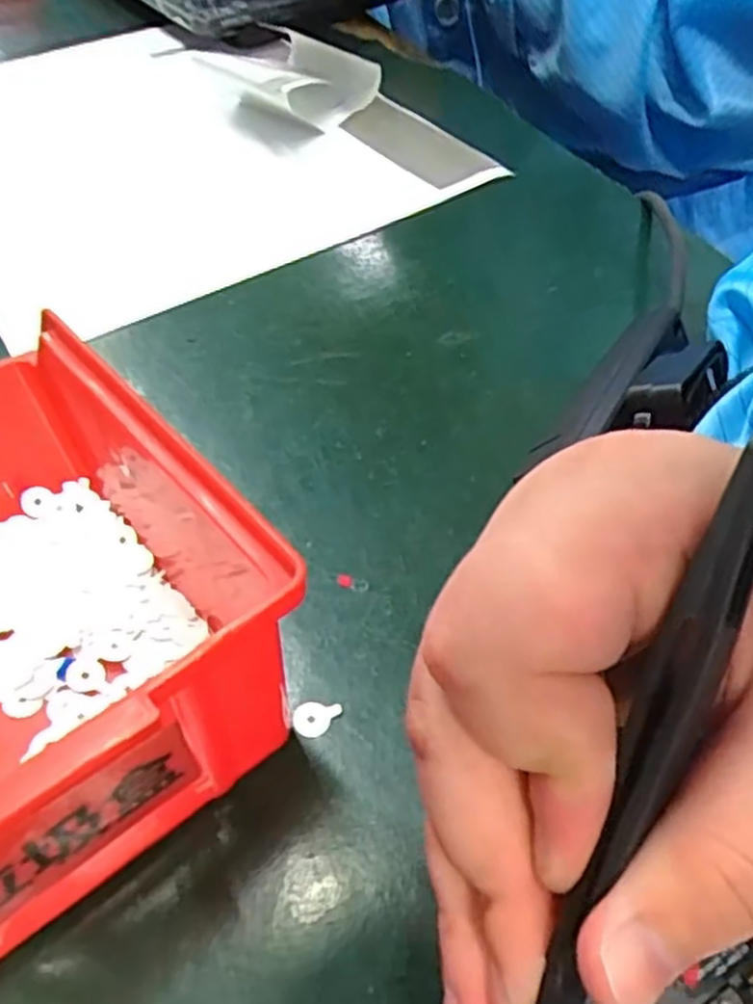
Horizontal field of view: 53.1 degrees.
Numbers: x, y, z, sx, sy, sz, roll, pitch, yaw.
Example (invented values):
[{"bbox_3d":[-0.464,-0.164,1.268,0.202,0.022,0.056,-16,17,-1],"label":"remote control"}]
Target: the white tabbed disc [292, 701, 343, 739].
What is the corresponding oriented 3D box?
[{"bbox_3d":[-0.015,0.053,0.187,0.012,0.004,0.009,-11,49,-4],"label":"white tabbed disc"}]

